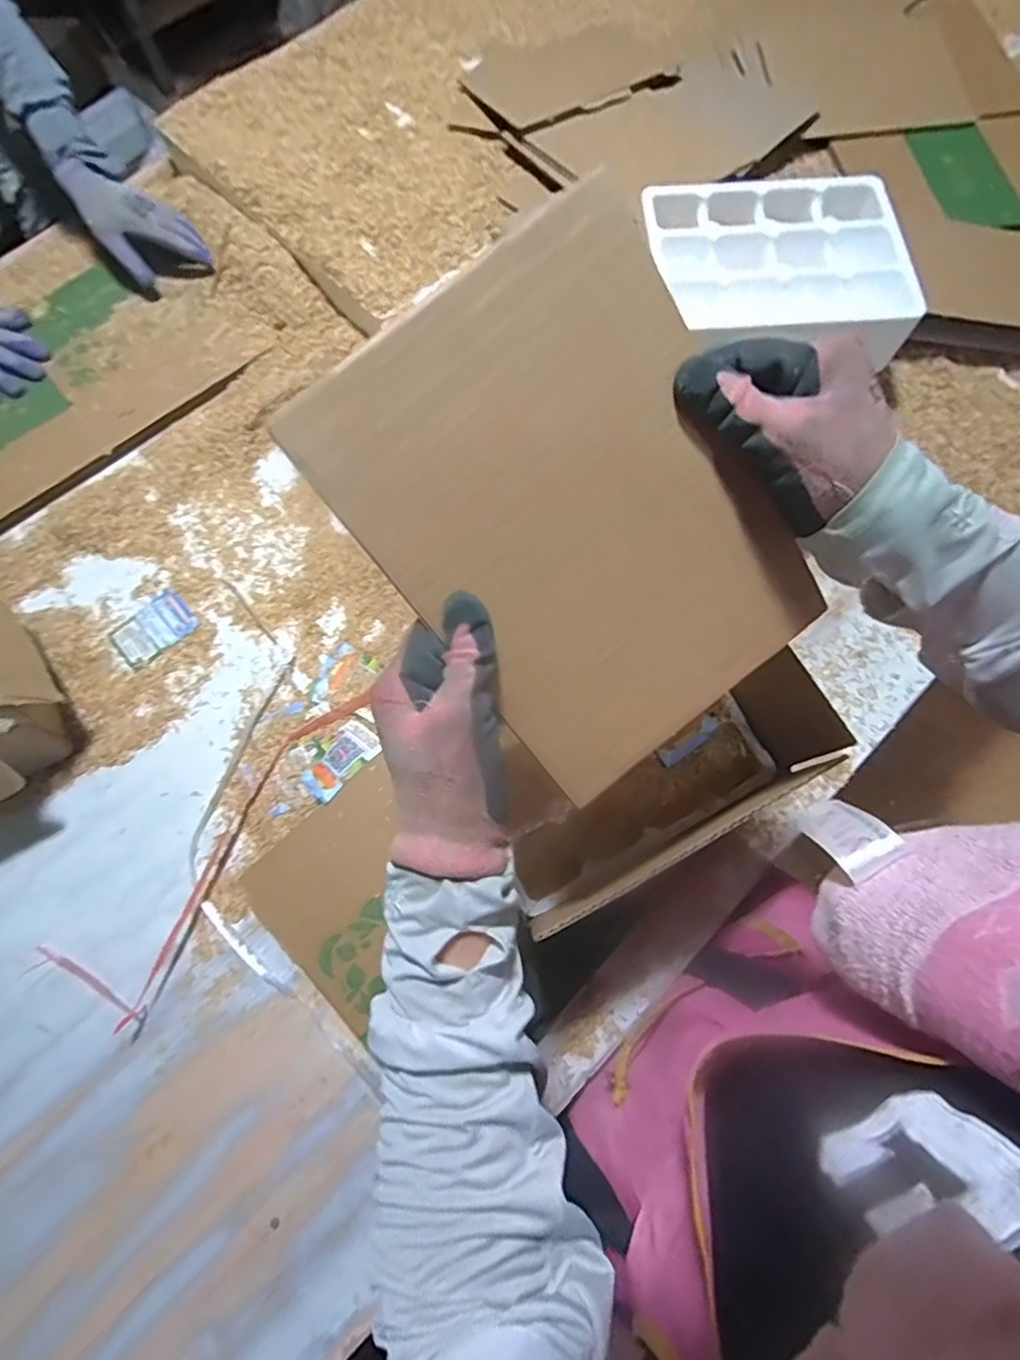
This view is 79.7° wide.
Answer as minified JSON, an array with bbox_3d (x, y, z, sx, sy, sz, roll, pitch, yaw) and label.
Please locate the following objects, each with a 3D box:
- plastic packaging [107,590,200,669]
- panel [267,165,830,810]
[{"bbox_3d":[-0.397,-0.057,0.681,0.085,0.004,0.061,-43,78,-12],"label":"plastic packaging"},{"bbox_3d":[0.036,-0.074,0.296,0.172,0.019,0.232,-38,109,-1],"label":"panel"}]

